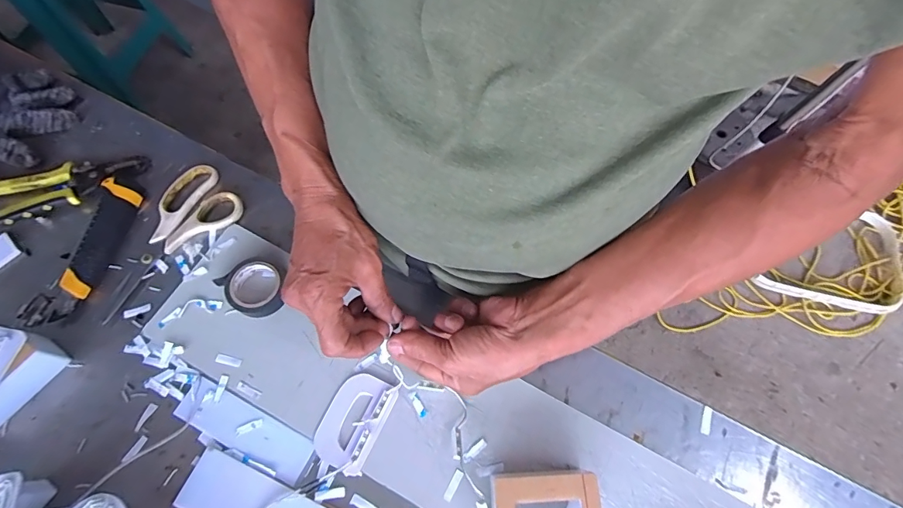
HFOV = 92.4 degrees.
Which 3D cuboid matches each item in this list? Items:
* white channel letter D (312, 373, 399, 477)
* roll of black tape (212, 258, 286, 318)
[{"bbox_3d":[-0.089,0.151,0.395,0.052,0.010,0.081,23,69,8],"label":"white channel letter D"},{"bbox_3d":[-0.194,0.032,0.432,0.056,0.017,0.061,0,68,-1],"label":"roll of black tape"}]

